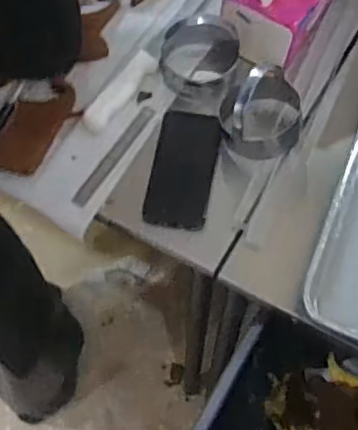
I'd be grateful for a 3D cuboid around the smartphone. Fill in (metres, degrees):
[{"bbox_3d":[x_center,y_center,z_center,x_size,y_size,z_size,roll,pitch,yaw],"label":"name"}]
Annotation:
[{"bbox_3d":[0.004,-0.056,0.744,0.074,0.007,0.145,8,77,4],"label":"smartphone"}]

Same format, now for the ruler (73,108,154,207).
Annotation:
[{"bbox_3d":[-0.083,-0.077,0.776,0.019,0.009,0.165,29,66,14],"label":"ruler"}]

